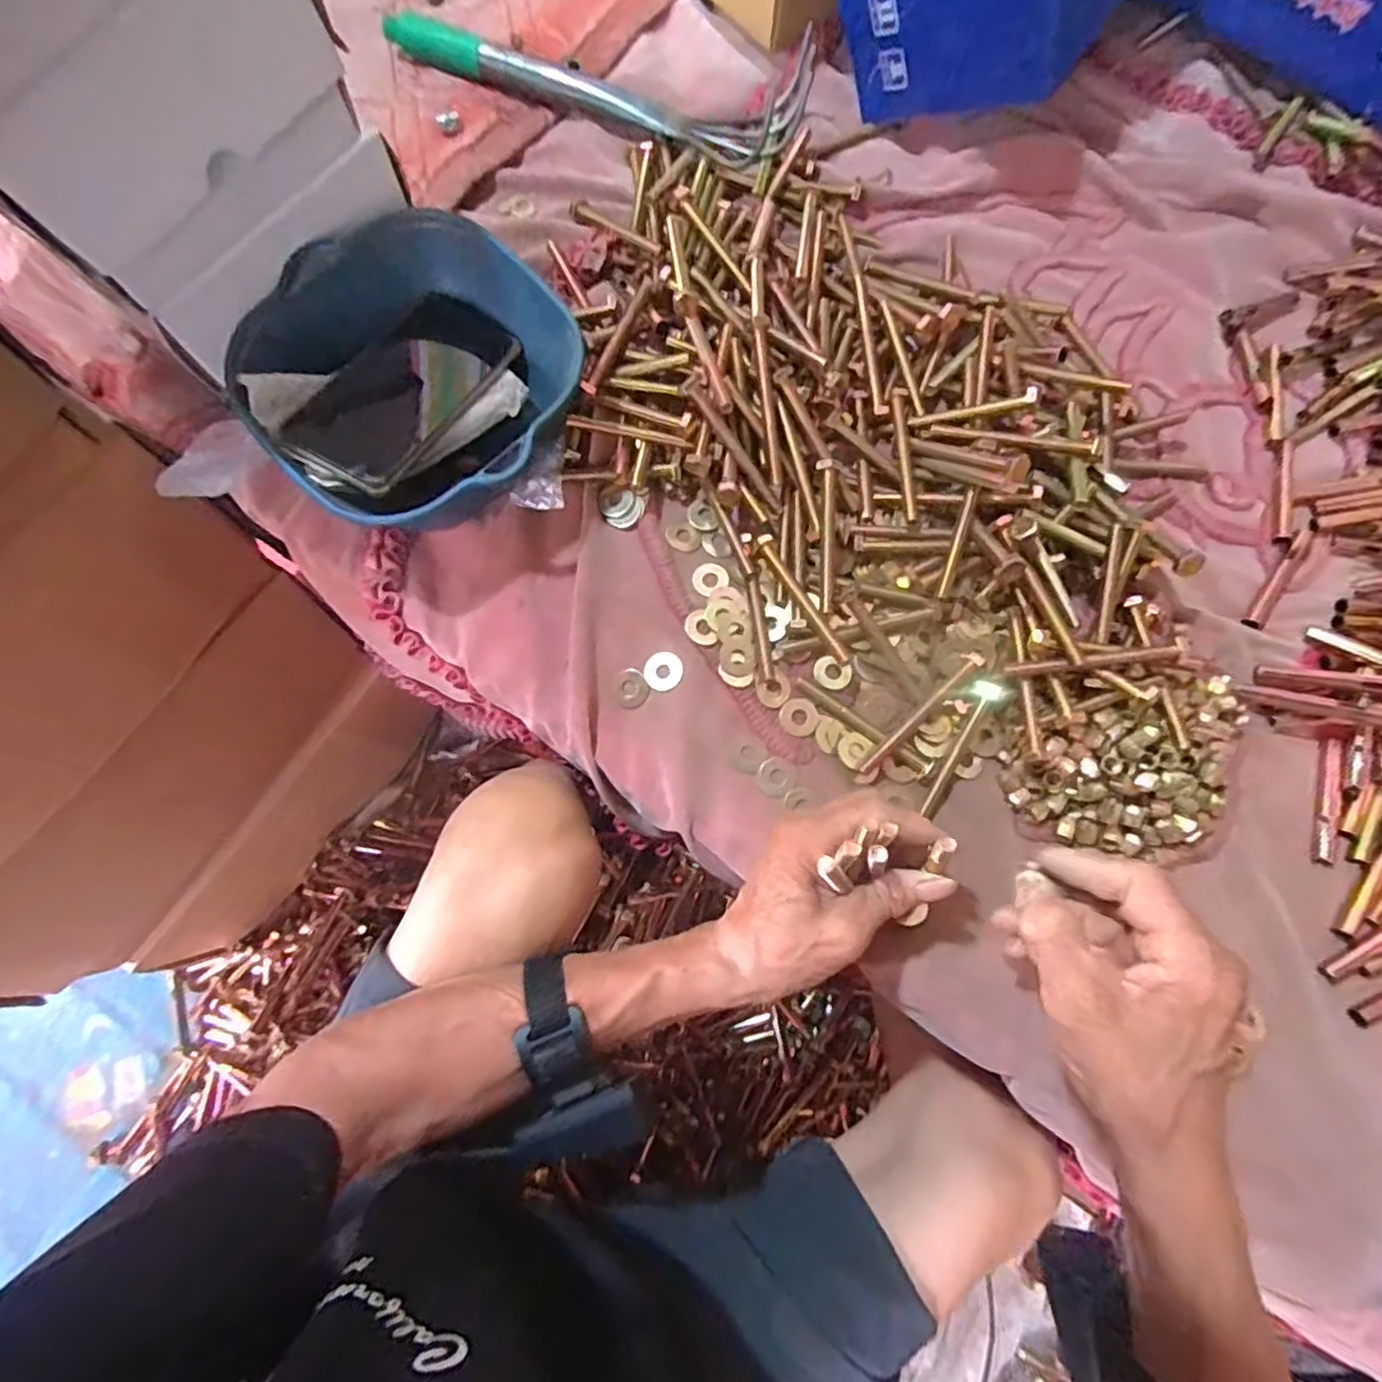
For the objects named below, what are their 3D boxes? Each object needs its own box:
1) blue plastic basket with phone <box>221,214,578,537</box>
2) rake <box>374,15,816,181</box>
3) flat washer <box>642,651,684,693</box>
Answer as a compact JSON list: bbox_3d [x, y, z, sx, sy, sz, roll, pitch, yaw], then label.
[{"bbox_3d":[-0.174,-0.196,0.434,0.191,0.081,0.183,1,77,-2],"label":"blue plastic basket with phone"},{"bbox_3d":[-0.067,-0.525,0.542,0.342,0.045,0.145,21,77,2],"label":"rake"},{"bbox_3d":[-0.019,-0.013,0.448,0.026,0.004,0.027,1,77,-2],"label":"flat washer"}]

